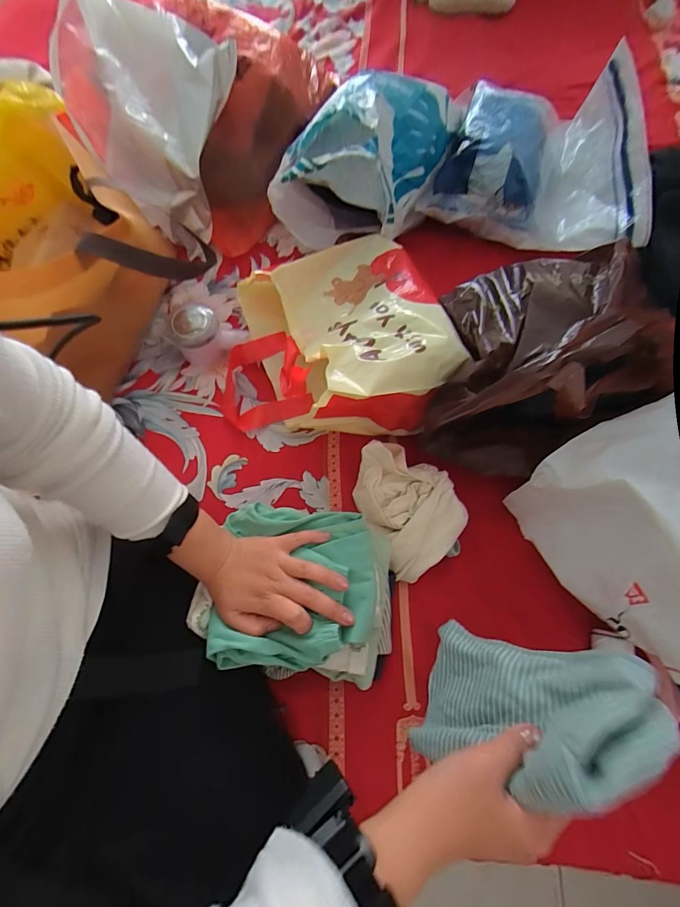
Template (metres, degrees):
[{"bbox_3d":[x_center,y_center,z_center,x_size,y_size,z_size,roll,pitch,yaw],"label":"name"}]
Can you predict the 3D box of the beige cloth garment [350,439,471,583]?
[{"bbox_3d":[0.088,0.065,0.488,0.112,0.053,0.166,-28,73,-8],"label":"beige cloth garment"}]

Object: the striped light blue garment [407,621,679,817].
[{"bbox_3d":[0.153,0.212,0.304,0.145,0.165,0.103,5,71,3],"label":"striped light blue garment"}]

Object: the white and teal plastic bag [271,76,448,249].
[{"bbox_3d":[0.044,-0.476,0.602,0.205,0.156,0.307,32,75,12],"label":"white and teal plastic bag"}]

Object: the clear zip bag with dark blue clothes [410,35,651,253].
[{"bbox_3d":[0.332,-0.480,0.610,0.325,0.120,0.279,21,73,8],"label":"clear zip bag with dark blue clothes"}]

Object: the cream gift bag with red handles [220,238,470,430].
[{"bbox_3d":[-0.026,-0.164,0.534,0.330,0.152,0.313,-17,71,-4],"label":"cream gift bag with red handles"}]

